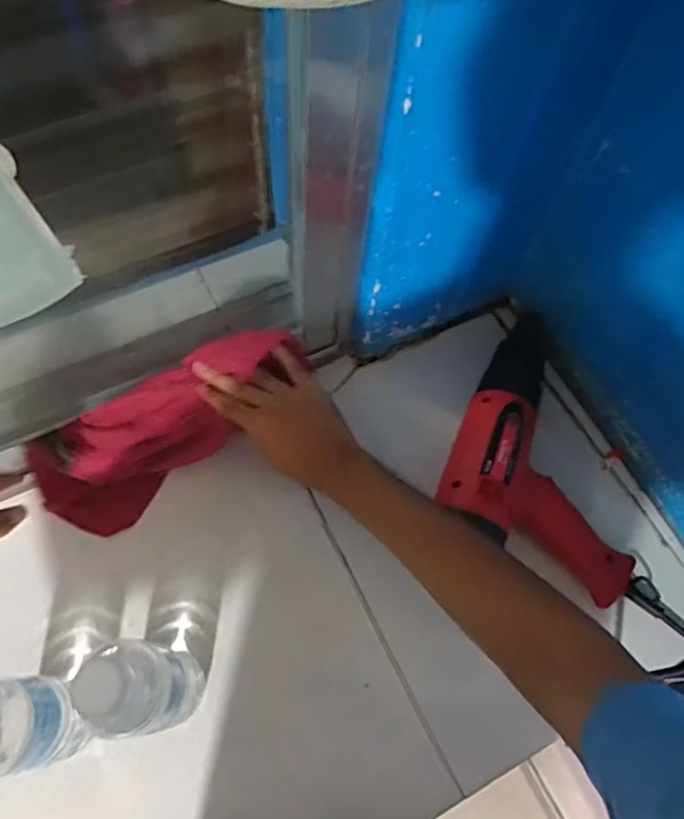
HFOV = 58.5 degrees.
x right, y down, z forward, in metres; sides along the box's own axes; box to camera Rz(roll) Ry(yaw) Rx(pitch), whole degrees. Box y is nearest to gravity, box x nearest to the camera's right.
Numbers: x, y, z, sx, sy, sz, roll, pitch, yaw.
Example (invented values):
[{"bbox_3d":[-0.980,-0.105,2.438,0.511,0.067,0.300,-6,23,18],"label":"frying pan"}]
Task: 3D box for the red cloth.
[{"bbox_3d":[-0.159,0.009,0.559,0.271,0.089,0.074,-39,72,-5],"label":"red cloth"}]

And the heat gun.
[{"bbox_3d":[0.216,0.029,0.596,0.195,0.069,0.254,22,66,7],"label":"heat gun"}]

